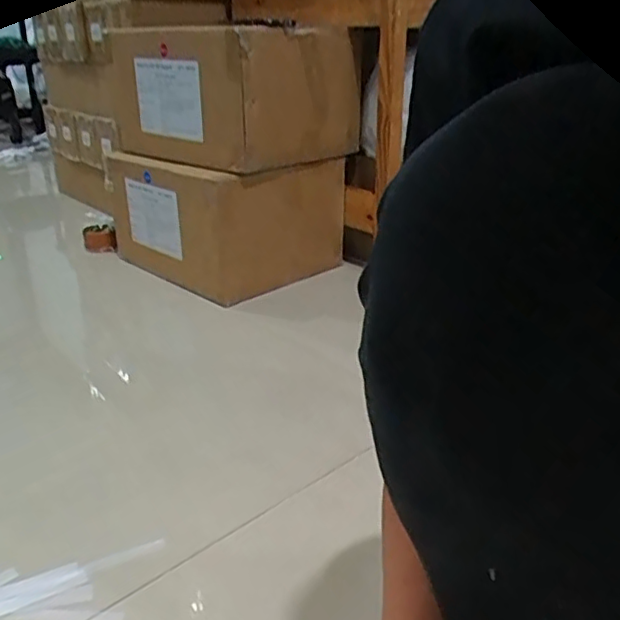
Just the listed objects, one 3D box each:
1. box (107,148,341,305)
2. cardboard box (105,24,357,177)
[{"bbox_3d":[-0.194,-0.218,1.402,0.426,0.242,0.358,19,30,38],"label":"box"},{"bbox_3d":[-0.168,-0.460,1.317,0.420,0.253,0.360,19,30,38],"label":"cardboard box"}]

